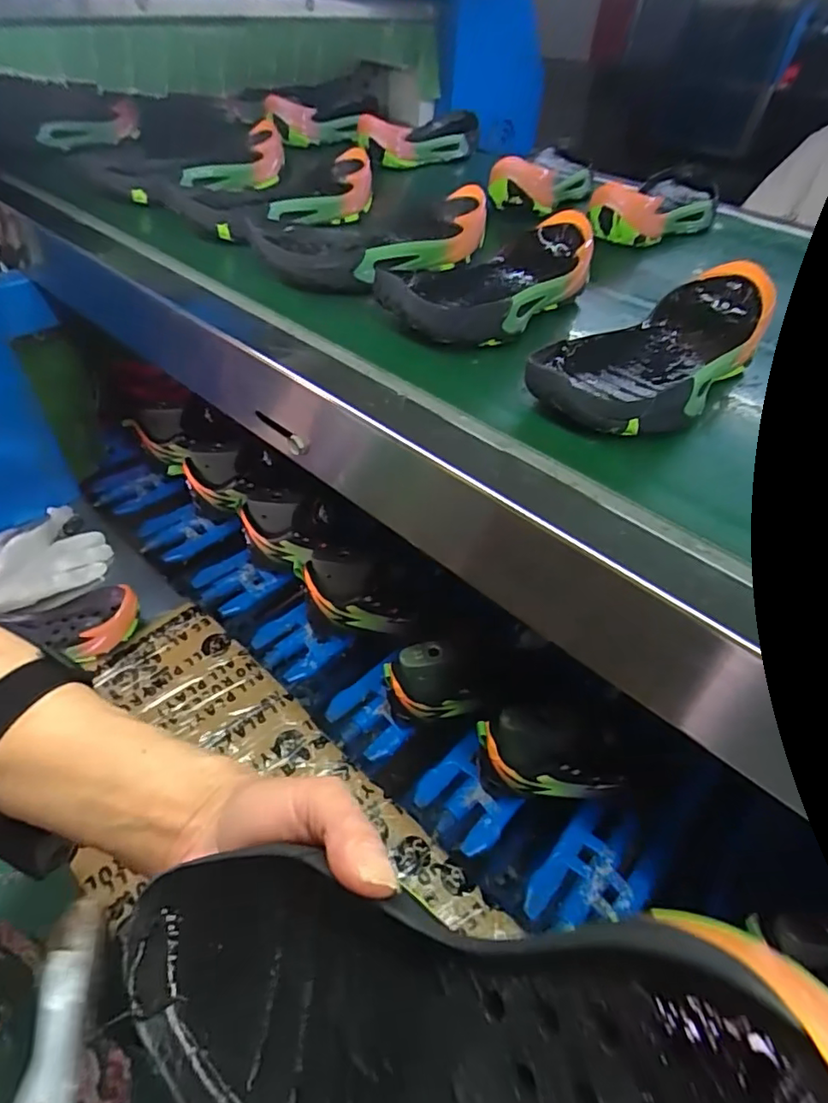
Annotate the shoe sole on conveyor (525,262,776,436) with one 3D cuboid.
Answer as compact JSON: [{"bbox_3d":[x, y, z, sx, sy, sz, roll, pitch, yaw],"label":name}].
[{"bbox_3d":[0.166,-0.139,0.397,0.095,0.047,0.230,30,53,30],"label":"shoe sole on conveyor"}]

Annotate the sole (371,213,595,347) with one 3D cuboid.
[{"bbox_3d":[0.063,-0.225,0.469,0.096,0.049,0.227,28,52,28],"label":"sole"}]

